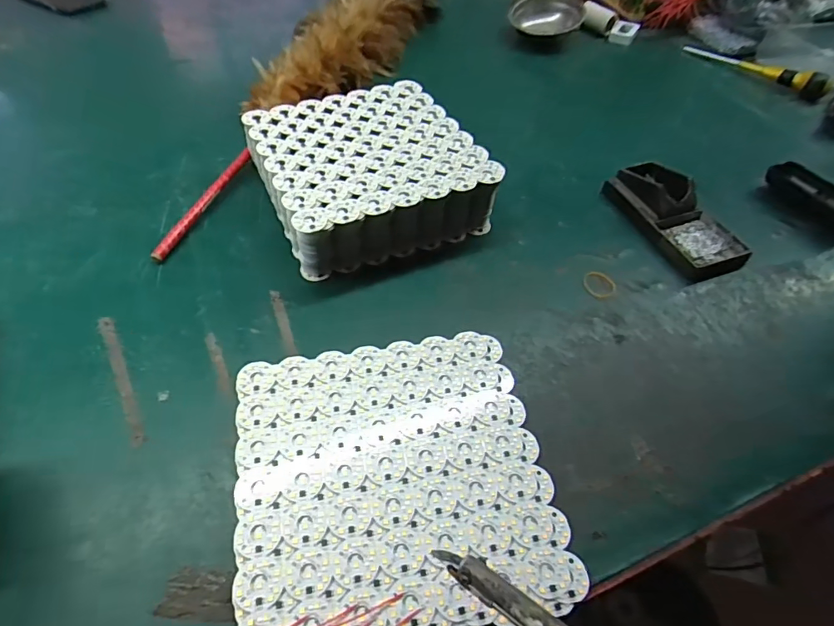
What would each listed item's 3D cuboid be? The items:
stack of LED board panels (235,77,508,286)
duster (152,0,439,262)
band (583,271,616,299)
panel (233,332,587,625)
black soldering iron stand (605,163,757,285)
[{"bbox_3d":[-0.052,-0.153,0.532,0.209,0.071,0.204,-19,55,-18],"label":"stack of LED board panels"},{"bbox_3d":[-0.130,-0.341,0.667,0.119,0.084,0.706,16,52,9],"label":"duster"},{"bbox_3d":[0.185,-0.029,0.490,0.031,0.004,0.037,-16,54,-16],"label":"band"},{"bbox_3d":[-0.018,0.118,0.362,0.221,0.007,0.218,-8,52,-10],"label":"panel"},{"bbox_3d":[0.290,-0.114,0.543,0.087,0.039,0.160,-18,55,-17],"label":"black soldering iron stand"}]

